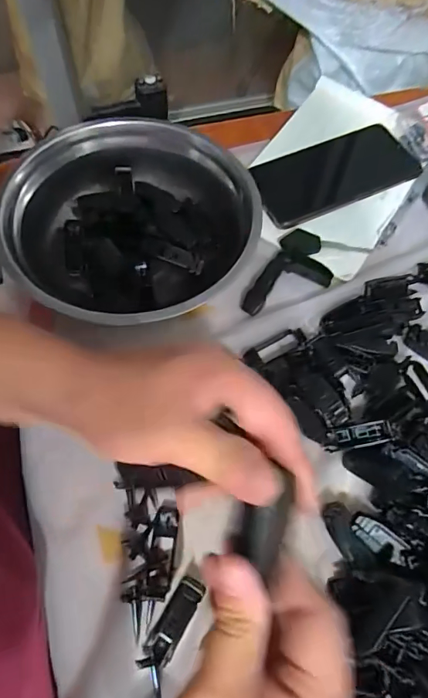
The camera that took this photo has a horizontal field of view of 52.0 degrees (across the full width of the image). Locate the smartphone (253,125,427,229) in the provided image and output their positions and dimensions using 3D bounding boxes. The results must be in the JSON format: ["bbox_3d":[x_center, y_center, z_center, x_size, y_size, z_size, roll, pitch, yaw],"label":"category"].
[{"bbox_3d":[0.120,-0.174,0.435,0.162,0.010,0.073,-22,68,-12],"label":"smartphone"}]

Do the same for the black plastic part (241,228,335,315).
[{"bbox_3d":[0.071,-0.064,0.384,0.055,0.013,0.101,29,67,10],"label":"black plastic part"}]

